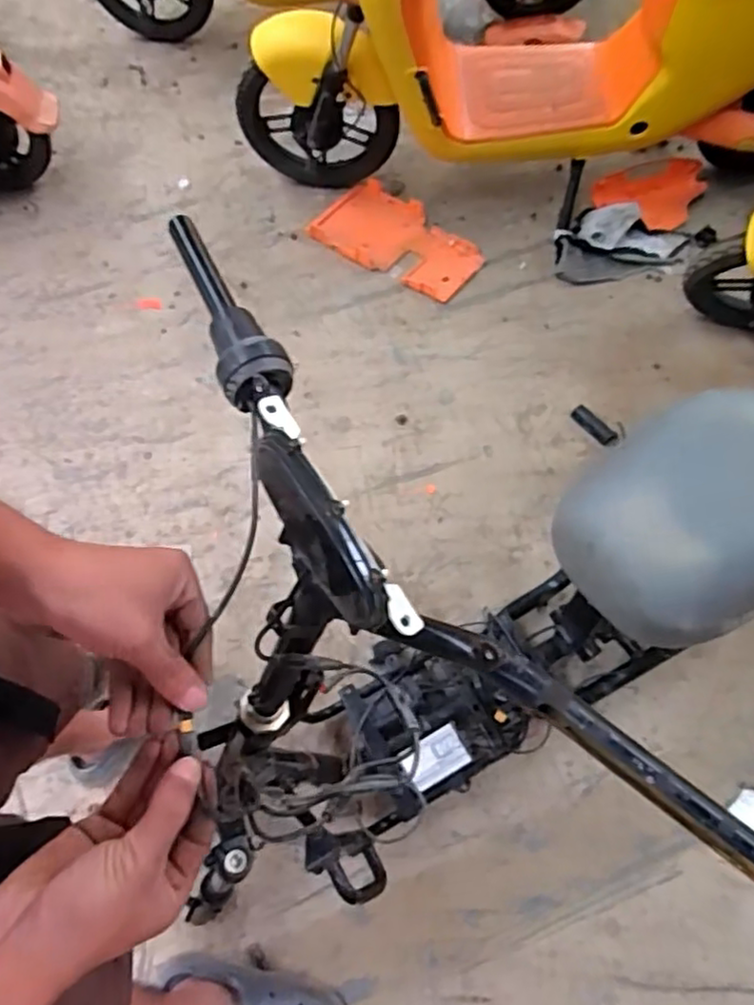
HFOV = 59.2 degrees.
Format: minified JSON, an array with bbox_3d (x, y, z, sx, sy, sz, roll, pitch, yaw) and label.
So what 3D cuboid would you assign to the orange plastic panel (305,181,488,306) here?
[{"bbox_3d":[0.052,-0.643,1.625,0.391,0.038,0.230,33,69,15],"label":"orange plastic panel"}]

